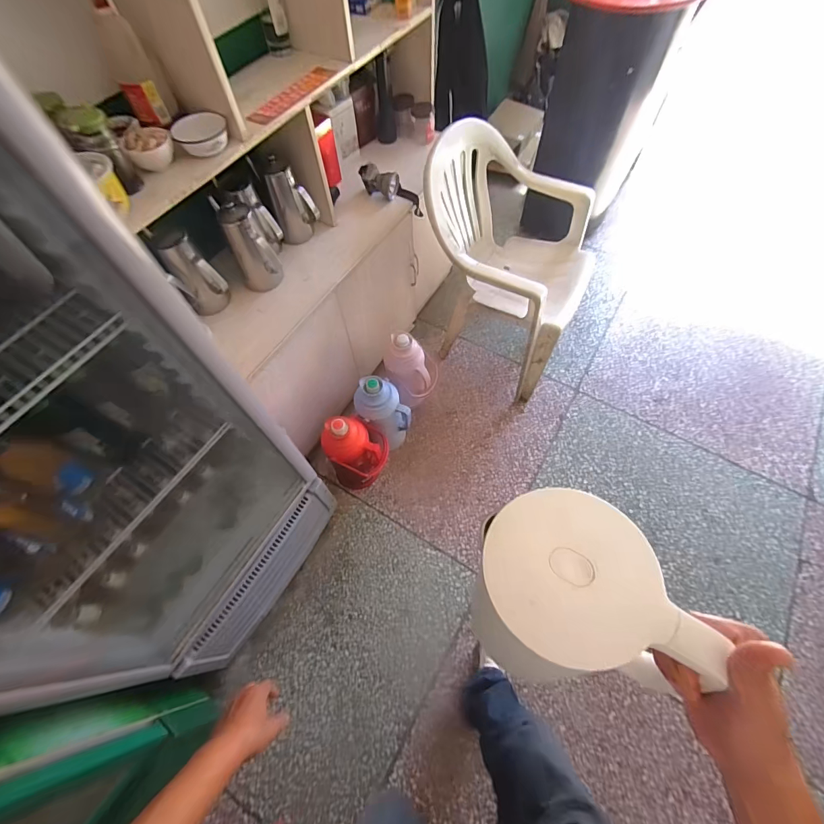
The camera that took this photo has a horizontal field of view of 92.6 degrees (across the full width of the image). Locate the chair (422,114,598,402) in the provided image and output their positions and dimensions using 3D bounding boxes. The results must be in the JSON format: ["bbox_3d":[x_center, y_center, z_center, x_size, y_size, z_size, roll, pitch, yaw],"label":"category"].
[{"bbox_3d":[0.336,-0.525,1.393,0.546,0.661,0.527,22,65,14],"label":"chair"}]

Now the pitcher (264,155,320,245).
[{"bbox_3d":[-0.343,-0.606,1.166,0.122,0.227,0.090,-14,62,-5],"label":"pitcher"}]

